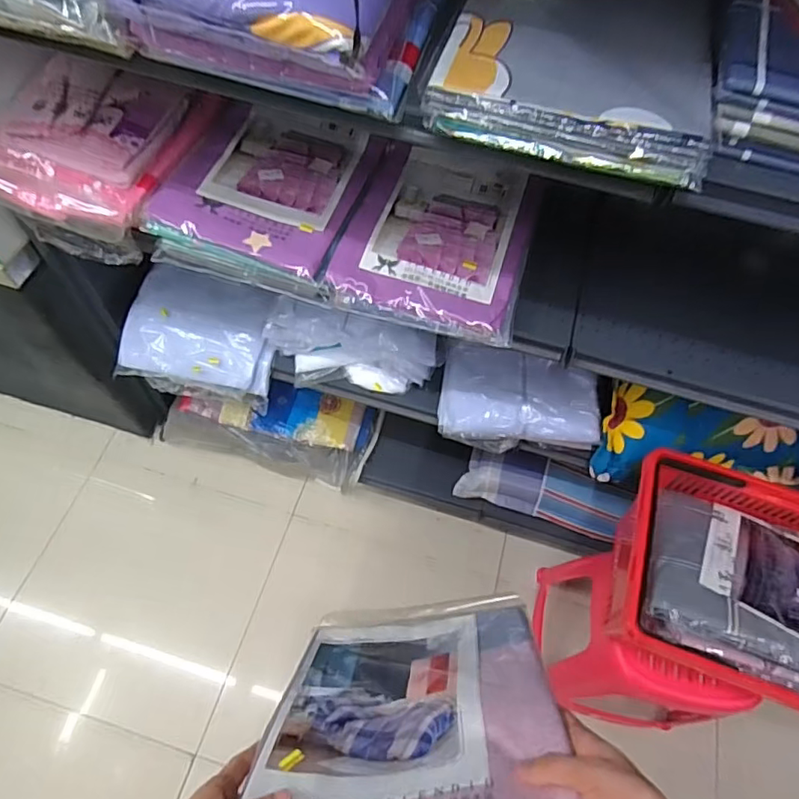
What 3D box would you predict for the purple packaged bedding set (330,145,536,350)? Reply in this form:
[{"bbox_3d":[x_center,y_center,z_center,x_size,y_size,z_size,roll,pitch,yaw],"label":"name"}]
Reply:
[{"bbox_3d":[0.071,-0.265,0.893,0.284,0.045,0.338,16,62,5],"label":"purple packaged bedding set"}]

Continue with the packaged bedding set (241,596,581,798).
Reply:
[{"bbox_3d":[0.016,0.309,0.570,0.270,0.404,0.029,-10,94,4],"label":"packaged bedding set"}]

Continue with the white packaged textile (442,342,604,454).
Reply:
[{"bbox_3d":[0.247,0.006,1.144,0.312,0.085,0.196,10,62,2],"label":"white packaged textile"}]

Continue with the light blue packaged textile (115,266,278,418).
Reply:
[{"bbox_3d":[-0.444,-0.139,1.207,0.337,0.077,0.269,13,94,6],"label":"light blue packaged textile"}]

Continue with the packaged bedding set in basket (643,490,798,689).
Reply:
[{"bbox_3d":[0.591,0.300,0.849,0.392,0.094,0.265,17,62,6],"label":"packaged bedding set in basket"}]

